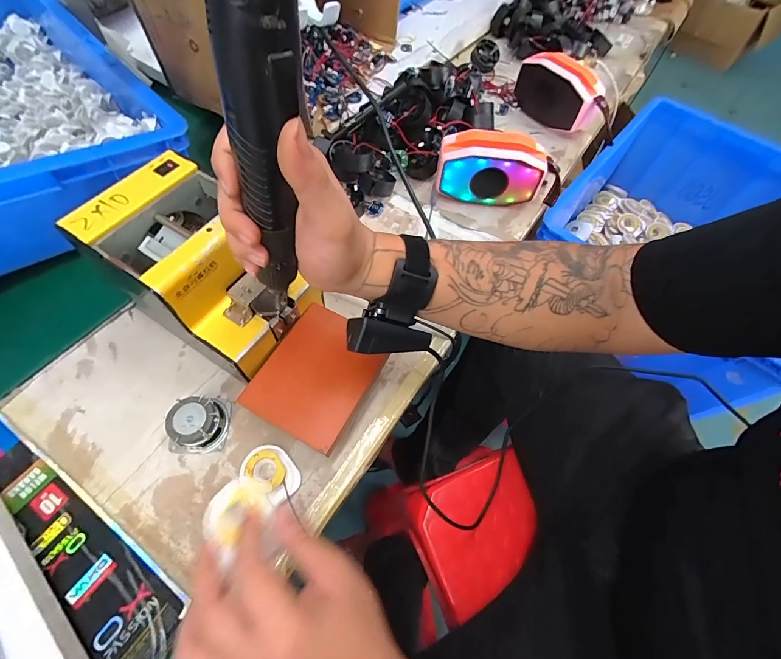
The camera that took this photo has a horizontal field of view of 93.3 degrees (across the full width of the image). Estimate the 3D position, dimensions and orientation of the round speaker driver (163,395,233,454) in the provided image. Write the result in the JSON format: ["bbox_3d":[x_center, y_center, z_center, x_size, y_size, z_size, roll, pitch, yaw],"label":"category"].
[{"bbox_3d":[-0.194,0.093,0.373,0.051,0.032,0.054,2,61,-3],"label":"round speaker driver"}]

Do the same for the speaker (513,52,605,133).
[{"bbox_3d":[0.285,-0.404,0.627,0.064,0.075,0.142,-30,67,-19],"label":"speaker"}]

